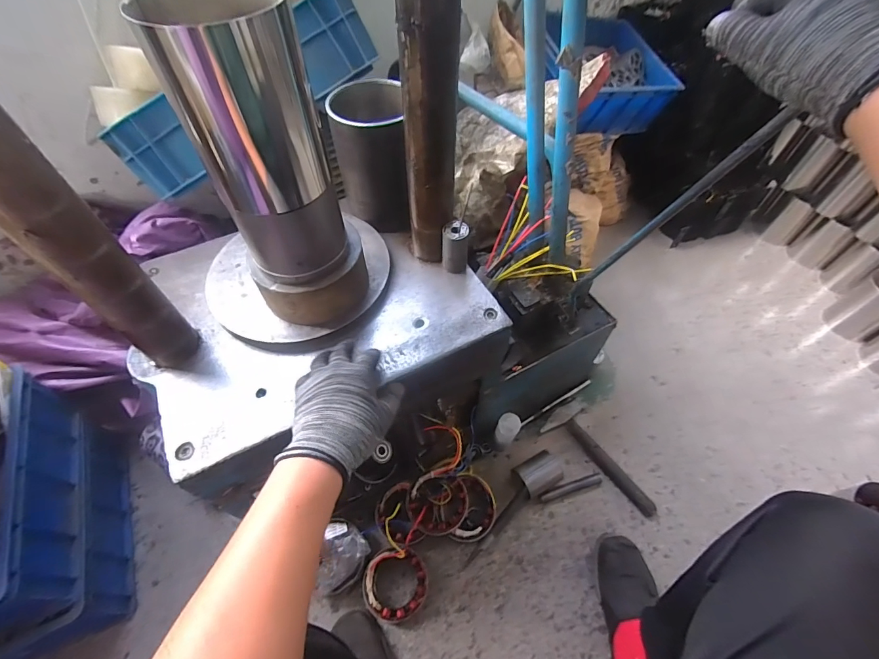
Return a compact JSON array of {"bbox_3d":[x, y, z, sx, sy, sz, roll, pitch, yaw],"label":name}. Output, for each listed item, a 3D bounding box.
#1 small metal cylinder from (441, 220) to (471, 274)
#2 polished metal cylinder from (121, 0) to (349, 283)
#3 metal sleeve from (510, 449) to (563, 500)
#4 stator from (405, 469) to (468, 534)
[{"bbox_3d":[0.023,-0.123,0.604,0.039,0.074,0.034,3,56,2],"label":"small metal cylinder"},{"bbox_3d":[-0.175,-0.176,0.410,0.113,0.263,0.091,-10,55,-7],"label":"polished metal cylinder"},{"bbox_3d":[0.202,0.301,0.834,0.088,0.066,0.068,-24,58,-16],"label":"metal sleeve"},{"bbox_3d":[-0.002,0.337,0.782,0.113,0.047,0.107,0,56,-1],"label":"stator"}]

